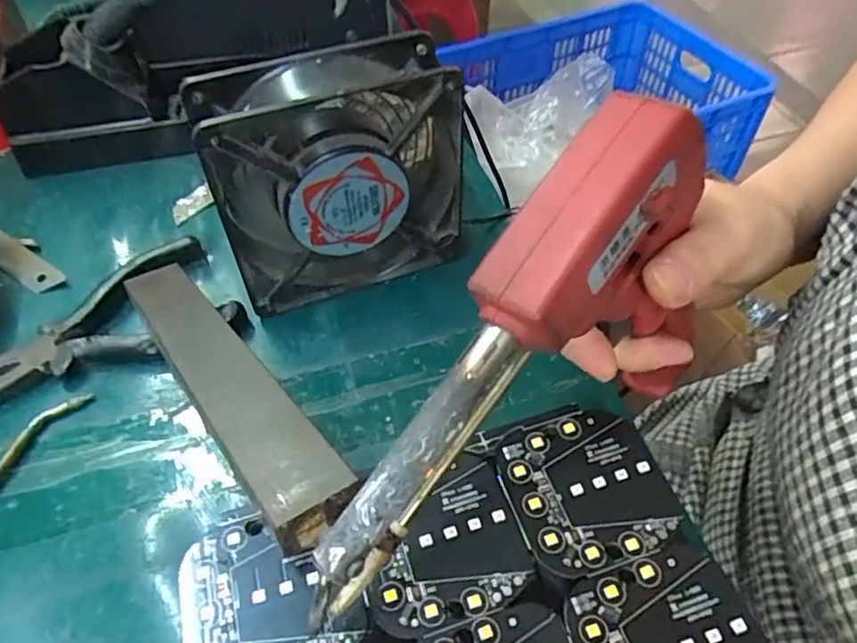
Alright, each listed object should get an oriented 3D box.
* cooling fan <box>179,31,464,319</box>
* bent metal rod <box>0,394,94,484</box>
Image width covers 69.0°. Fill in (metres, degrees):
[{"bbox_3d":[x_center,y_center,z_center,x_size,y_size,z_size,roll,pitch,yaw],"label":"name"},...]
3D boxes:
[{"bbox_3d":[-0.045,-0.069,0.316,0.119,0.122,0.038,-19,54,-15],"label":"cooling fan"},{"bbox_3d":[-0.187,0.058,0.287,0.013,0.006,0.070,21,54,16],"label":"bent metal rod"}]

